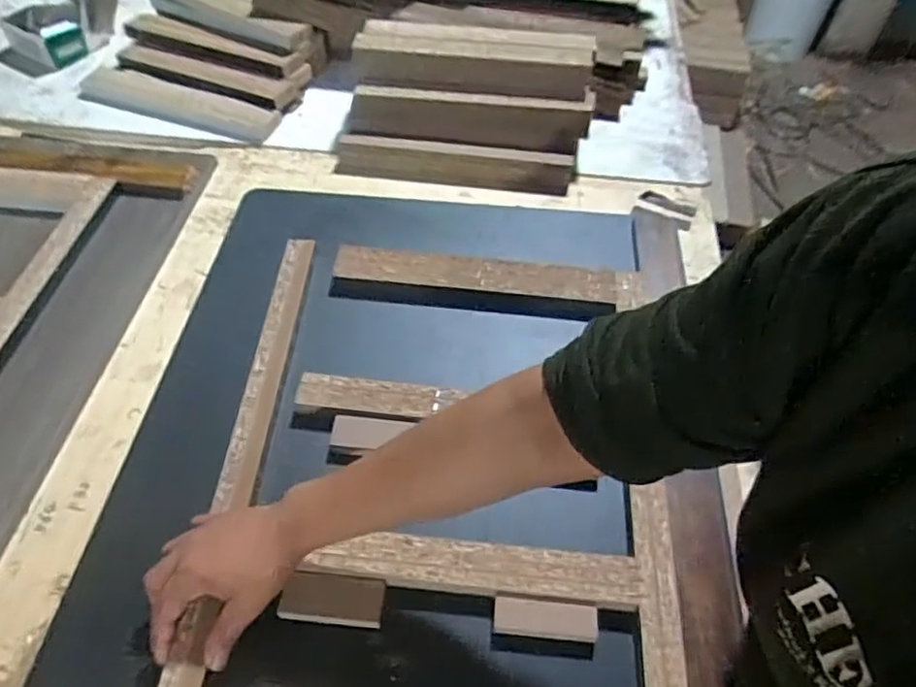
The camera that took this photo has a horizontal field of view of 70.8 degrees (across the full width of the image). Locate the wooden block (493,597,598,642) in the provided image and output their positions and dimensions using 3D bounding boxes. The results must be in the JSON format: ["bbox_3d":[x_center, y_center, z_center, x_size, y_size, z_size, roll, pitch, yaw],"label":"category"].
[{"bbox_3d":[0.069,0.218,0.510,0.080,0.014,0.025,4,53,4],"label":"wooden block"}]

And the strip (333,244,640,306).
[{"bbox_3d":[0.033,-0.080,0.714,0.329,0.021,0.048,5,53,4],"label":"strip"}]

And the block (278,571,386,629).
[{"bbox_3d":[-0.099,0.202,0.511,0.078,0.014,0.035,3,53,3],"label":"block"}]

